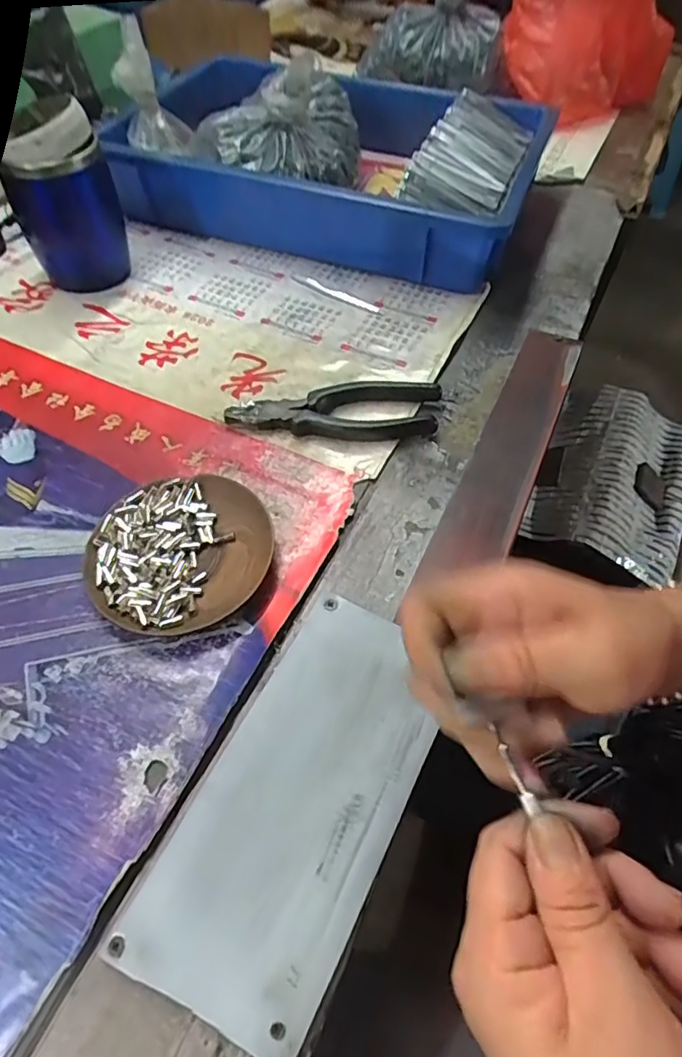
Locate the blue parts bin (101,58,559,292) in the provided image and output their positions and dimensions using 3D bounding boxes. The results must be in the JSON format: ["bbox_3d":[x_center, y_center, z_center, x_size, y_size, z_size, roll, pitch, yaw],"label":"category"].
[{"bbox_3d":[-0.006,-0.391,0.591,0.391,0.112,0.267,18,57,12],"label":"blue parts bin"}]

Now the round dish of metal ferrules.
[{"bbox_3d":[-0.103,0.015,0.356,0.113,0.018,0.103,1,55,-1],"label":"round dish of metal ferrules"}]

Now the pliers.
[{"bbox_3d":[-0.005,-0.088,0.433,0.164,0.017,0.052,-4,55,-4],"label":"pliers"}]

